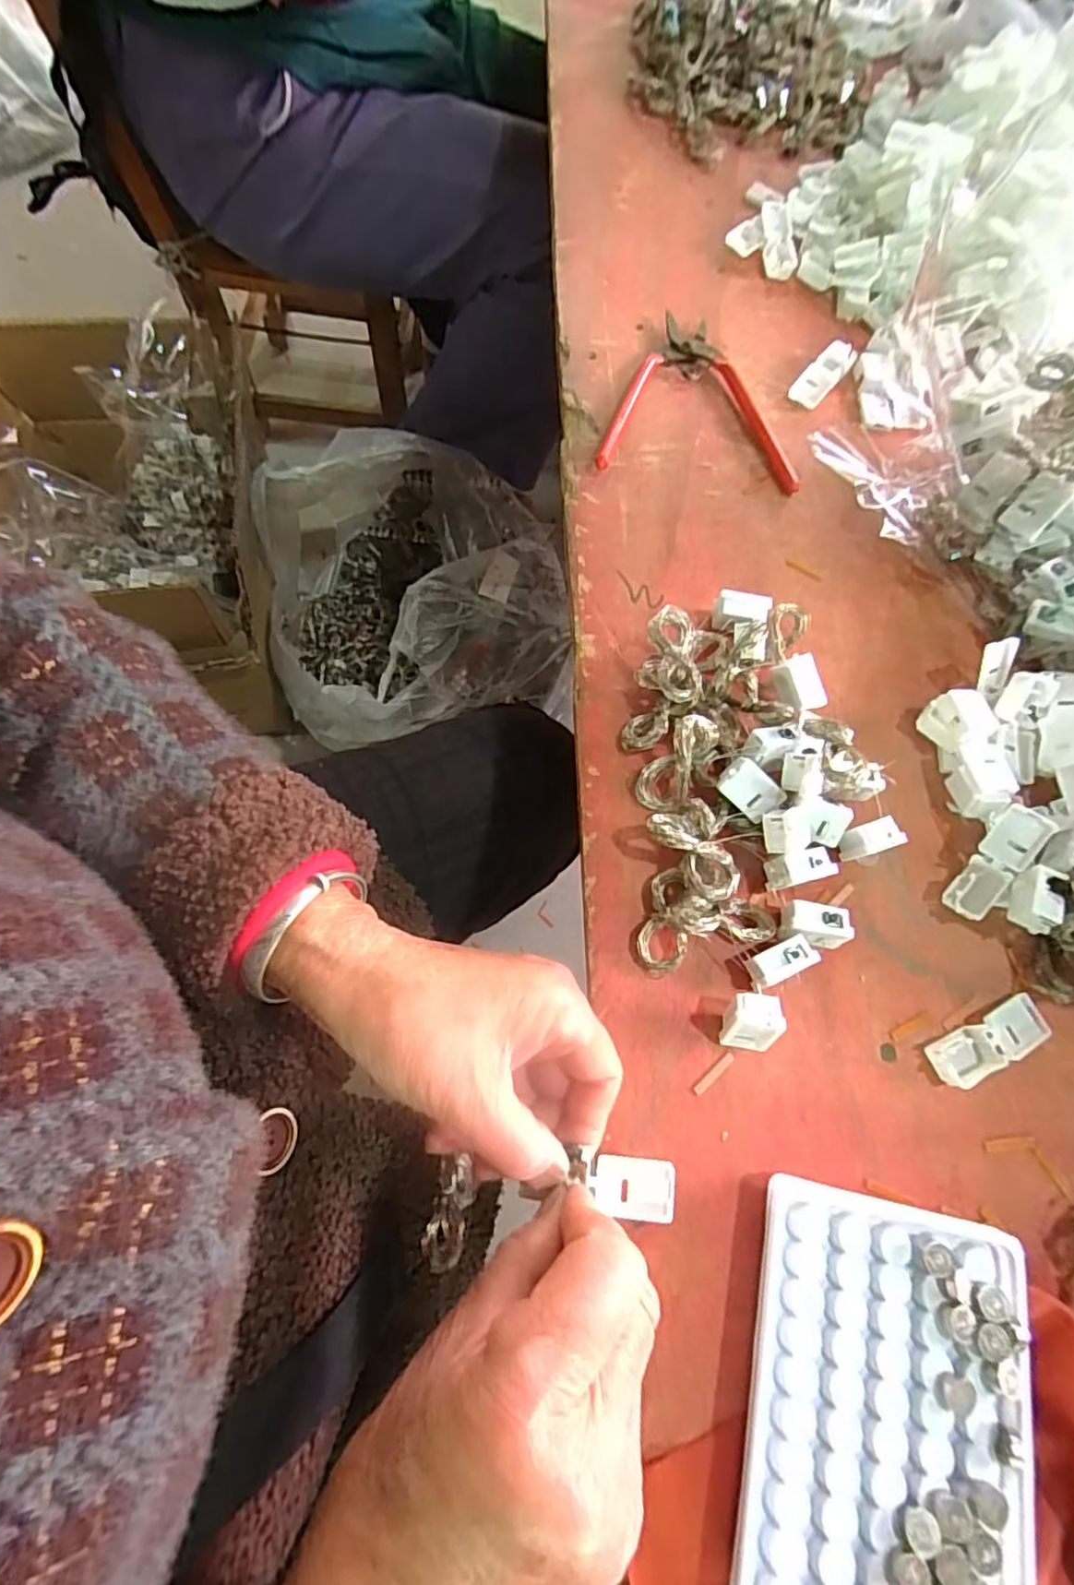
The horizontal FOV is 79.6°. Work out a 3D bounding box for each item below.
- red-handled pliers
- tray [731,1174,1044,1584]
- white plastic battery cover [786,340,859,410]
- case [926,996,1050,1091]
[{"bbox_3d":[0.099,-0.246,0.400,0.118,0.015,0.132,6,69,-3],"label":"red-handled pliers"},{"bbox_3d":[0.123,0.218,0.227,0.094,0.018,0.129,14,69,1],"label":"tray"},{"bbox_3d":[0.189,-0.275,0.423,0.021,0.010,0.057,38,71,9],"label":"white plastic battery cover"},{"bbox_3d":[0.196,0.108,0.279,0.056,0.009,0.020,-22,73,-12],"label":"case"}]

